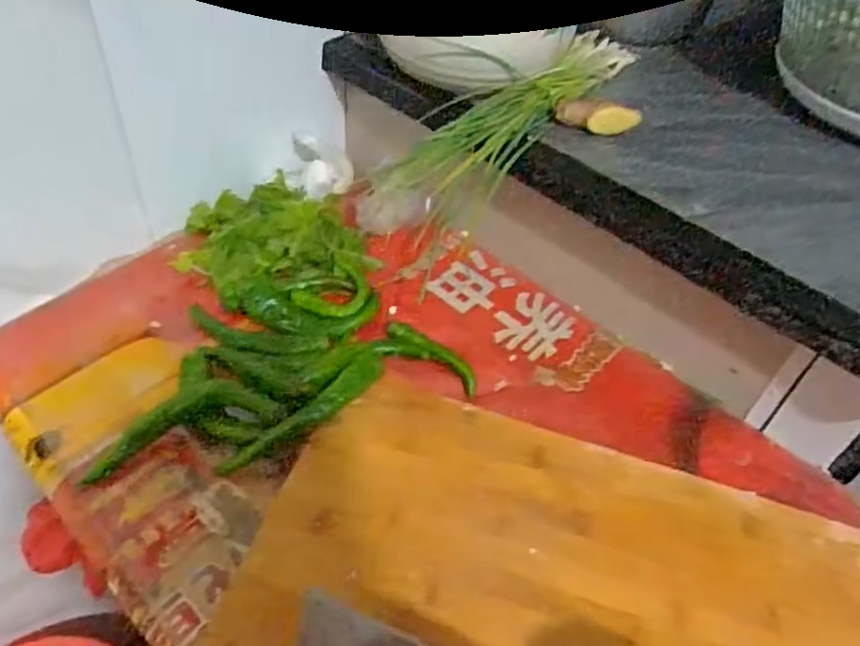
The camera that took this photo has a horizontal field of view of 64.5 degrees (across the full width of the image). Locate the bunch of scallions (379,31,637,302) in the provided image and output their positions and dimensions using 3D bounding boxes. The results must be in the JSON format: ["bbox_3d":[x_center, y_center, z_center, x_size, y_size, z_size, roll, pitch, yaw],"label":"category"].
[{"bbox_3d":[0.064,-0.167,0.578,0.081,0.073,0.311,30,50,20],"label":"bunch of scallions"}]

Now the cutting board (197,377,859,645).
[{"bbox_3d":[0.080,0.185,0.395,0.390,0.029,0.305,18,47,9],"label":"cutting board"}]

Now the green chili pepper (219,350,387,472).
[{"bbox_3d":[-0.089,0.064,0.483,0.135,0.013,0.031,-35,58,-15],"label":"green chili pepper"}]

